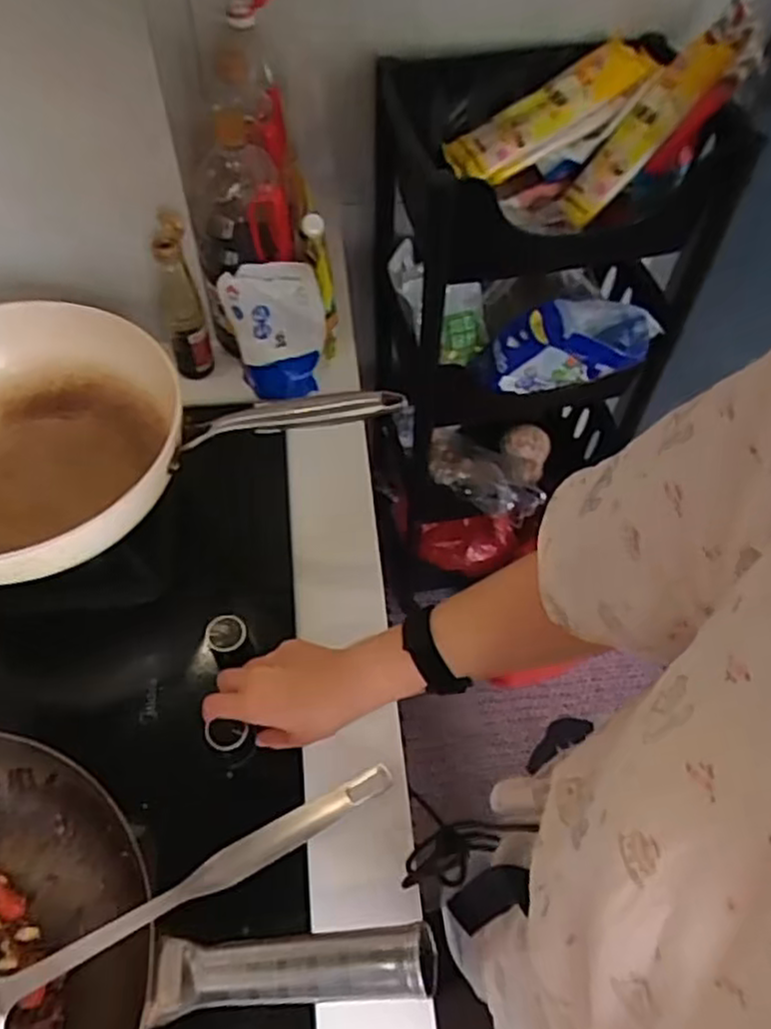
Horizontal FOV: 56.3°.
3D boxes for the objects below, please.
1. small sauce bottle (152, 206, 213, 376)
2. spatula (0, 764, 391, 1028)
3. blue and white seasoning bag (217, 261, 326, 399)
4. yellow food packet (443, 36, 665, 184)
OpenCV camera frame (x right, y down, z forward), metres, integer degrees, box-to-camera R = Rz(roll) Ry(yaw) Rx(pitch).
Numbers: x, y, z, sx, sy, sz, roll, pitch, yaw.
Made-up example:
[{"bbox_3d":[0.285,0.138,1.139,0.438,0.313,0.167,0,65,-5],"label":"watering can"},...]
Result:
[{"bbox_3d":[-0.241,-0.245,0.851,0.049,0.212,0.039,-23,59,-16],"label":"small sauce bottle"},{"bbox_3d":[-0.147,0.249,0.458,0.335,0.023,0.076,-29,60,0],"label":"spatula"},{"bbox_3d":[-0.129,-0.224,0.869,0.111,0.162,0.064,-14,57,-11],"label":"blue and white seasoning bag"},{"bbox_3d":[0.230,-0.554,1.000,0.293,0.054,0.085,-26,57,10],"label":"yellow food packet"}]

